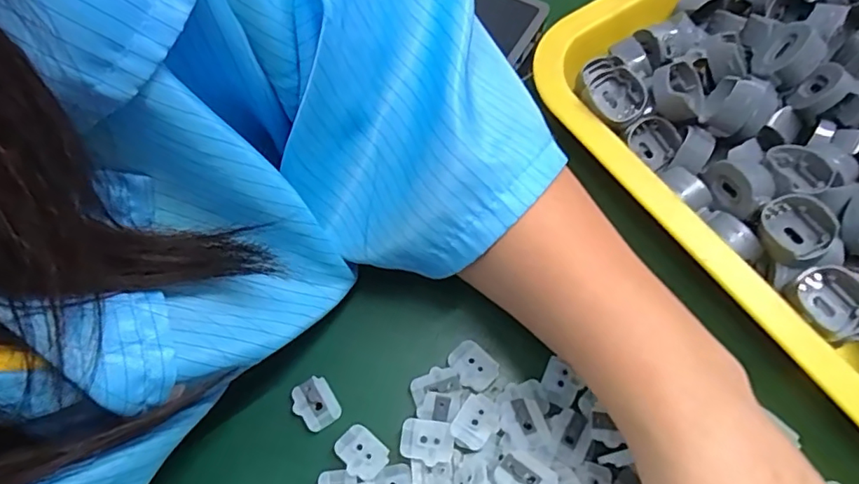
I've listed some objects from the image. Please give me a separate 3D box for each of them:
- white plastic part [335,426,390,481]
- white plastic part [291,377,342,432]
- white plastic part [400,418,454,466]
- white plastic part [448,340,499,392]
[{"bbox_3d":[-0.029,0.088,0.229,0.021,0.005,0.017,35,69,15],"label":"white plastic part"},{"bbox_3d":[-0.050,0.070,0.237,0.017,0.004,0.022,-30,68,-14],"label":"white plastic part"},{"bbox_3d":[-0.001,0.083,0.226,0.021,0.006,0.017,6,64,3],"label":"white plastic part"},{"bbox_3d":[0.019,0.055,0.245,0.021,0.004,0.017,40,70,17],"label":"white plastic part"}]

